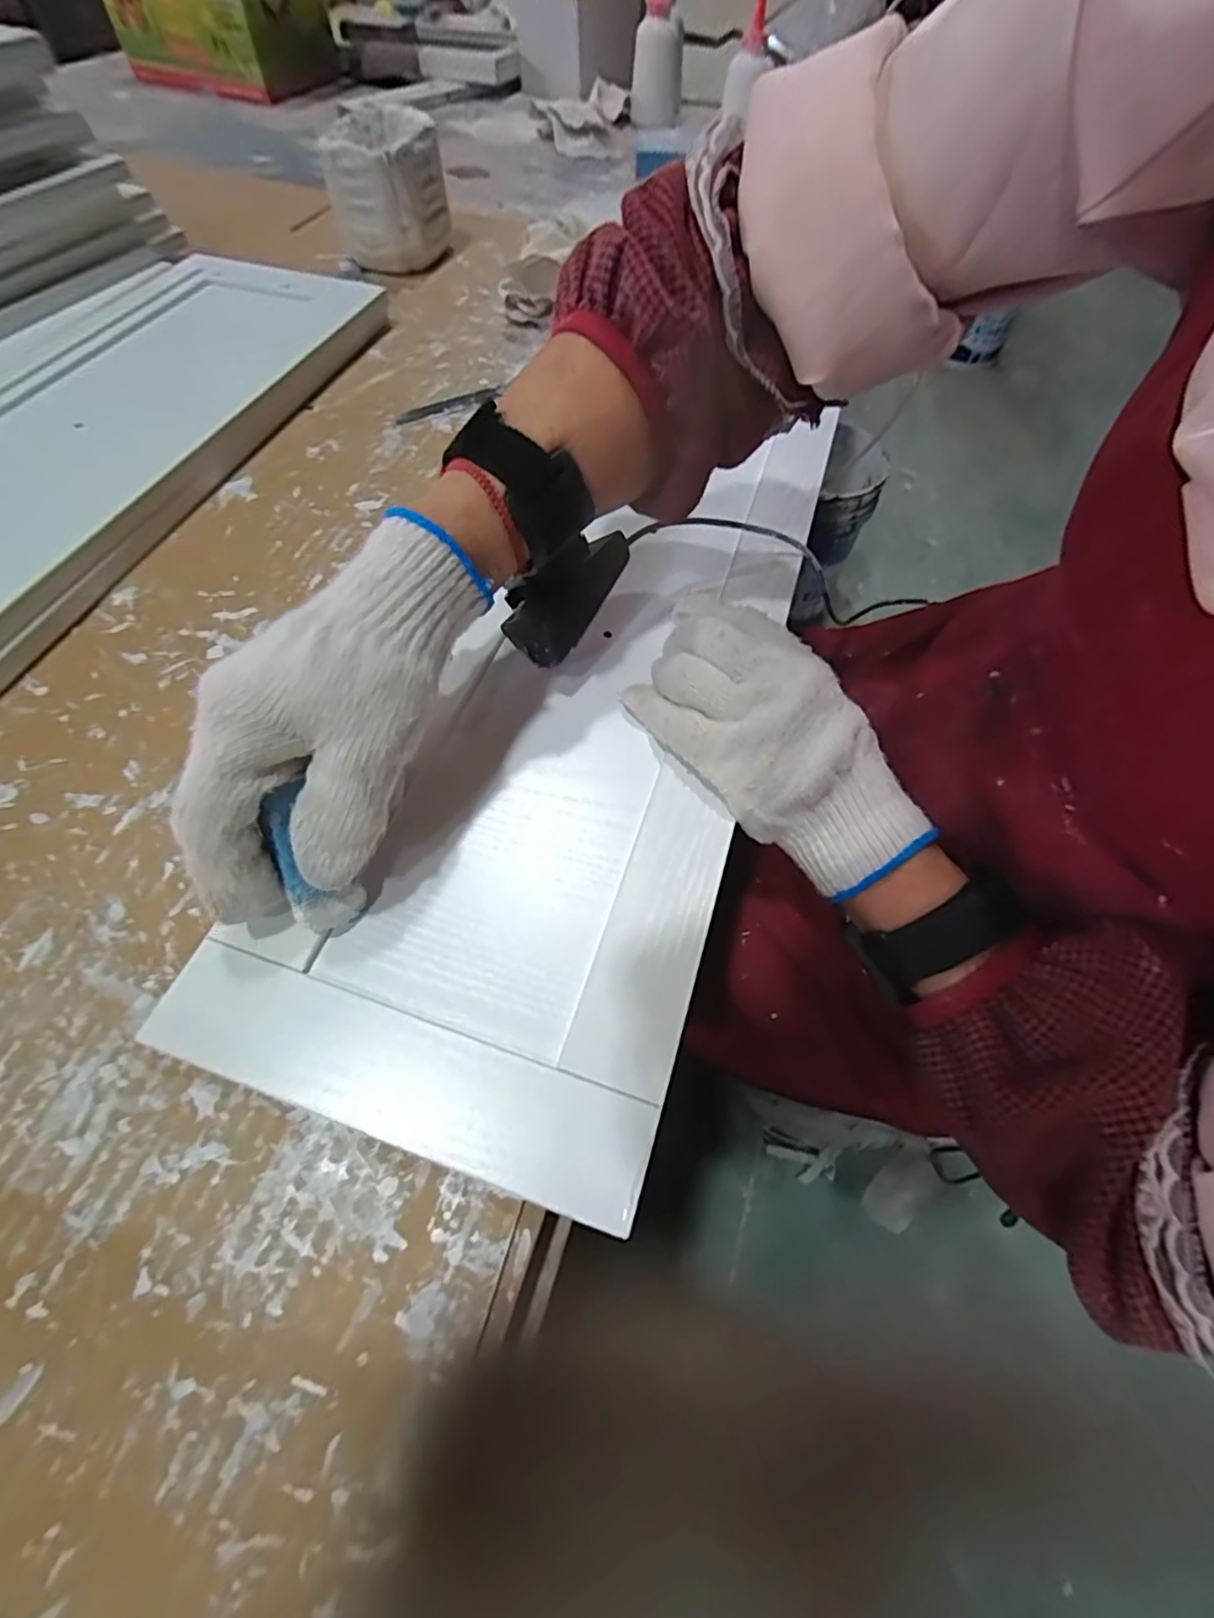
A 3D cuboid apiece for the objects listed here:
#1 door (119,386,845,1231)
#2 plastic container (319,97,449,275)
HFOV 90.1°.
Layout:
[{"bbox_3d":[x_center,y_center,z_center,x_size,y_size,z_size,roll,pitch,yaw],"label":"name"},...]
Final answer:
[{"bbox_3d":[0.005,-0.062,0.306,0.165,0.014,0.431,20,60,11],"label":"door"},{"bbox_3d":[-0.198,-0.567,0.560,0.096,0.086,0.117,-8,60,-6],"label":"plastic container"}]

